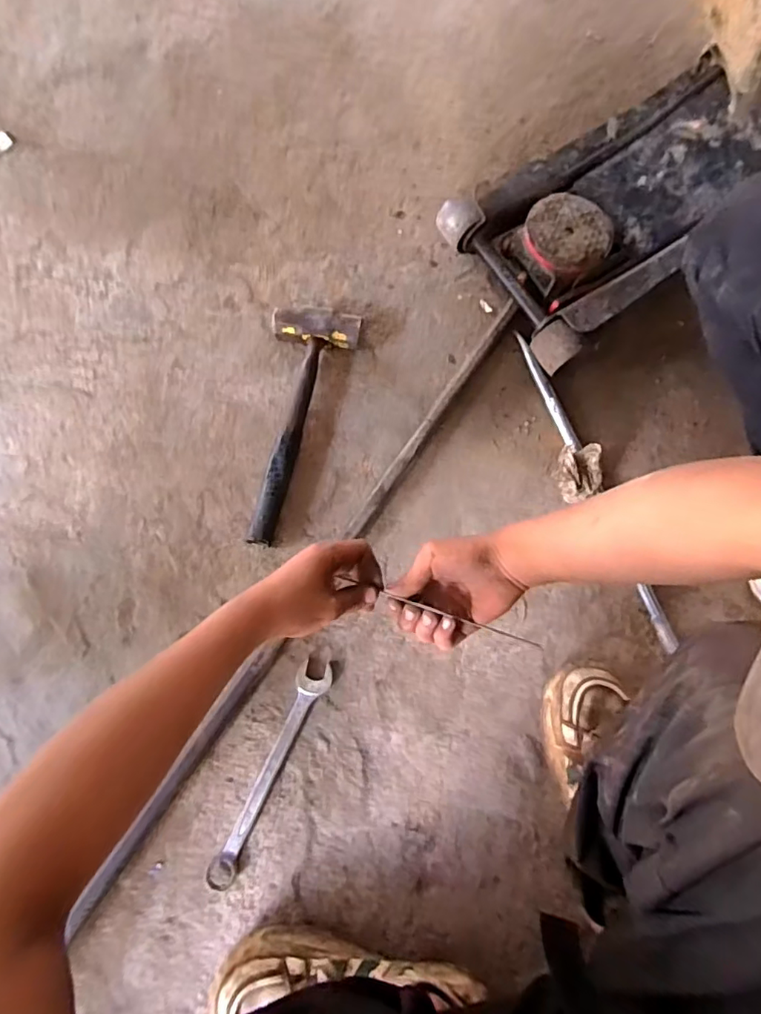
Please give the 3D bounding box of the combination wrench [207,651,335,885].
[{"bbox_3d":[-0.121,0.290,0.593,0.035,0.011,0.245,25,77,7],"label":"combination wrench"}]

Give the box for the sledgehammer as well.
[{"bbox_3d":[-0.092,-0.100,0.660,0.109,0.048,0.301,5,75,2],"label":"sledgehammer"}]

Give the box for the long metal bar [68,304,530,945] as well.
[{"bbox_3d":[-0.065,0.075,0.628,0.020,0.034,0.834,33,78,8],"label":"long metal bar"}]

